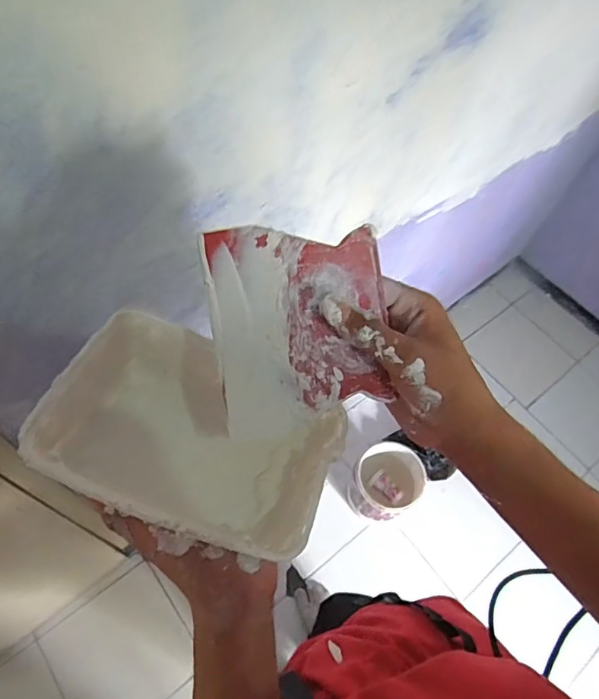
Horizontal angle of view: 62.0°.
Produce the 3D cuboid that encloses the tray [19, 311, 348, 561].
[{"bbox_3d":[-0.064,0.059,0.325,0.168,0.074,0.118,19,61,6],"label":"tray"}]

